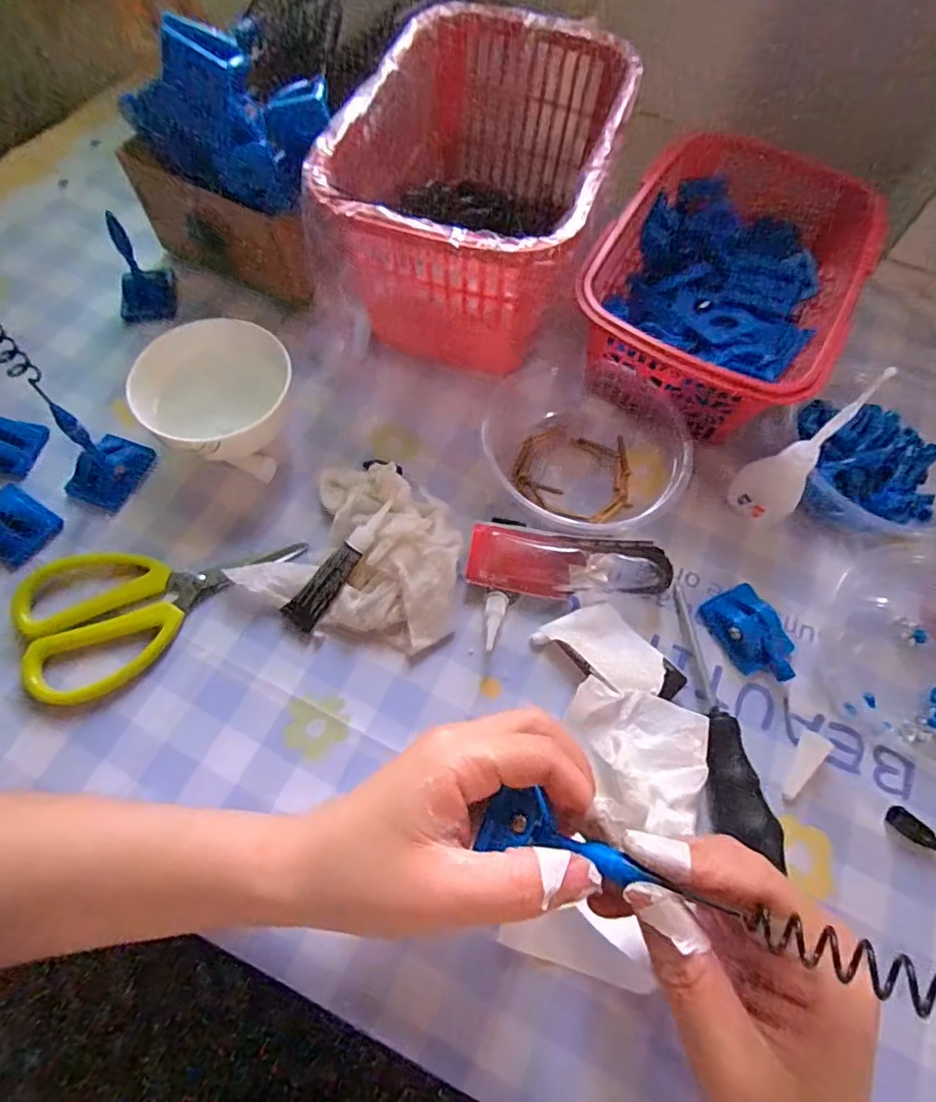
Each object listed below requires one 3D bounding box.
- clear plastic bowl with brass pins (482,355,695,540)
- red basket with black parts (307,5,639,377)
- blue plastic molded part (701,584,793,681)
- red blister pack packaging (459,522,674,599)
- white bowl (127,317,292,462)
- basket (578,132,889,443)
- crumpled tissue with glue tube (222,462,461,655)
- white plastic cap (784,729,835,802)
[{"bbox_3d":[0.068,-0.071,0.340,0.105,0.038,0.110,-29,70,-14],"label":"clear plastic bowl with brass pins"},{"bbox_3d":[0.010,-0.231,0.370,0.147,0.111,0.222,18,66,6],"label":"red basket with black parts"},{"bbox_3d":[0.156,0.046,0.305,0.033,0.014,0.053,-23,68,-12],"label":"blue plastic molded part"},{"bbox_3d":[0.059,0.007,0.315,0.114,0.015,0.040,8,65,1],"label":"red blister pack packaging"},{"bbox_3d":[-0.145,-0.090,0.331,0.075,0.055,0.077,1,65,-2],"label":"white bowl"},{"bbox_3d":[0.168,-0.177,0.371,0.143,0.073,0.213,28,67,10],"label":"basket"},{"bbox_3d":[-0.055,-0.002,0.312,0.112,0.026,0.093,22,66,8],"label":"crumpled tissue with glue tube"},{"bbox_3d":[0.170,0.109,0.280,0.013,0.008,0.037,31,68,12],"label":"white plastic cap"}]

